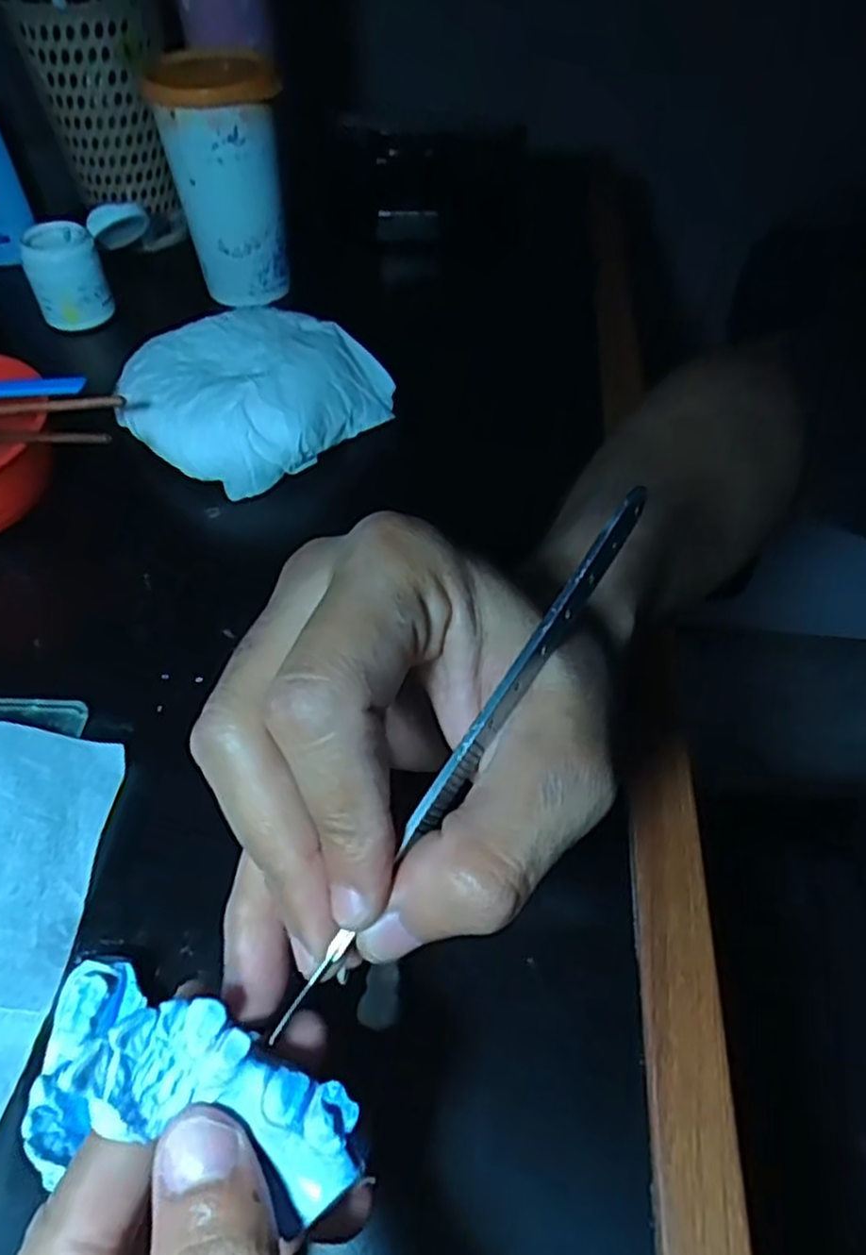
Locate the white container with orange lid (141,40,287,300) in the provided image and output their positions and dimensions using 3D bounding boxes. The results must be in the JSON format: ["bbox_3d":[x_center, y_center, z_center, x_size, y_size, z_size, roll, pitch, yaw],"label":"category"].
[{"bbox_3d":[-0.128,-0.276,0.469,0.070,0.123,0.073,-13,52,-11],"label":"white container with orange lid"}]

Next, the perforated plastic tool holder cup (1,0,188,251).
[{"bbox_3d":[-0.209,-0.348,0.514,0.077,0.135,0.093,9,52,7],"label":"perforated plastic tool holder cup"}]

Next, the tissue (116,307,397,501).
[{"bbox_3d":[-0.100,-0.126,0.405,0.117,0.045,0.116,29,57,21],"label":"tissue"}]

